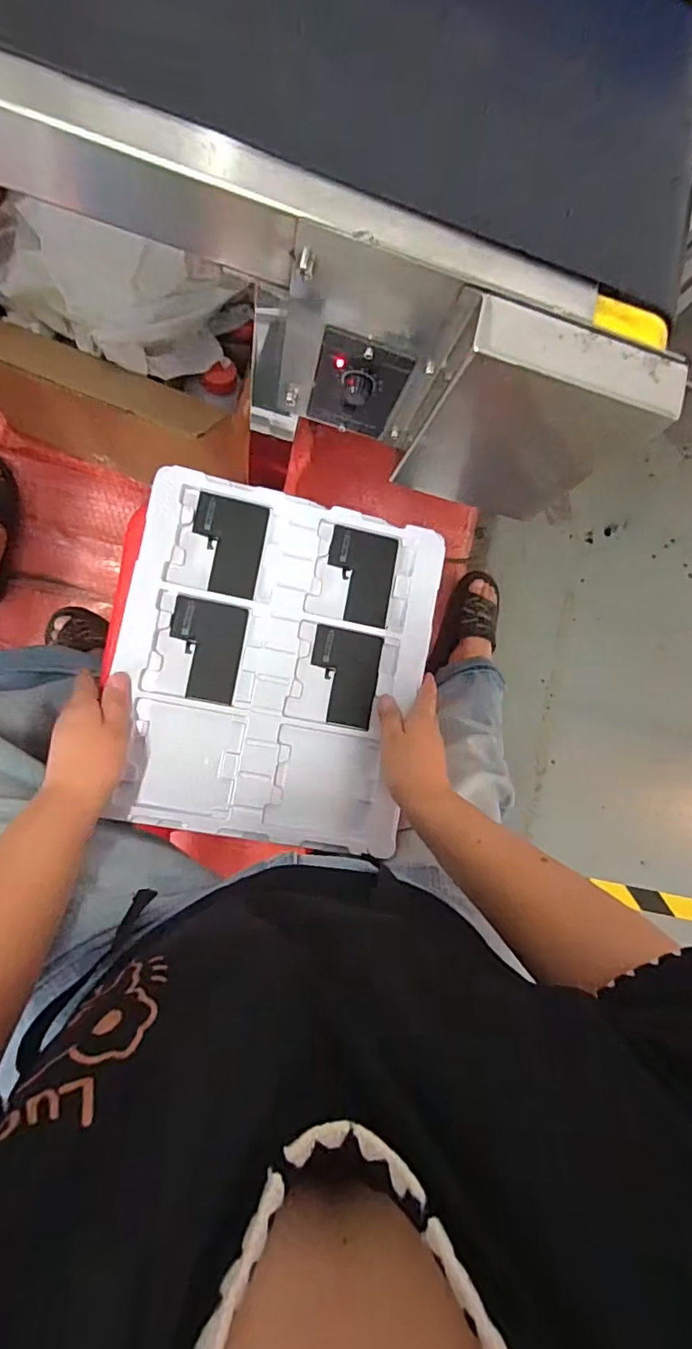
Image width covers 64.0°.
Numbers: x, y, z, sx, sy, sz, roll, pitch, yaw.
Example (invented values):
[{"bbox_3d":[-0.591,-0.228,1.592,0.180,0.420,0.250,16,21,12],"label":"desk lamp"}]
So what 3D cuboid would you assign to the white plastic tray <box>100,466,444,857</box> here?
[{"bbox_3d":[-0.066,-0.010,0.516,0.276,0.033,0.312,11,84,-4],"label":"white plastic tray"}]

